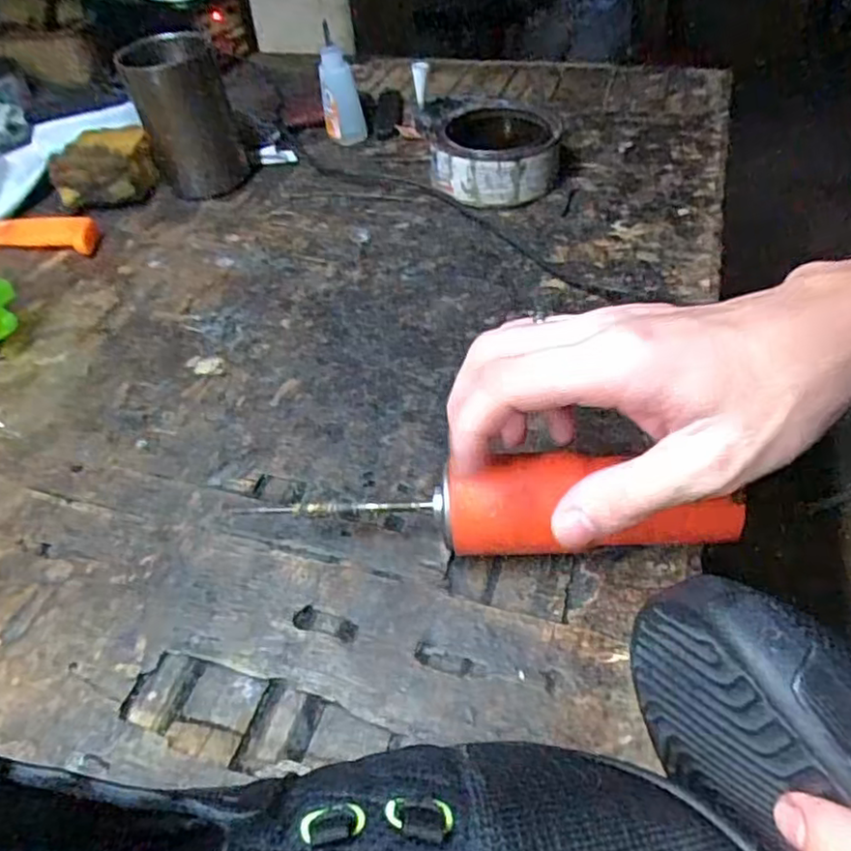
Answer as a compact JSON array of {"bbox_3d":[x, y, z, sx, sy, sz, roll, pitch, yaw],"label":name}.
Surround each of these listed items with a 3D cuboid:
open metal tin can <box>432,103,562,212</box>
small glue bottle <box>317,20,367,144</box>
[{"bbox_3d":[0.056,-0.226,0.547,0.099,0.047,0.103,-3,47,3],"label":"open metal tin can"},{"bbox_3d":[-0.078,-0.309,0.604,0.032,0.100,0.024,-21,48,-13],"label":"small glue bottle"}]

